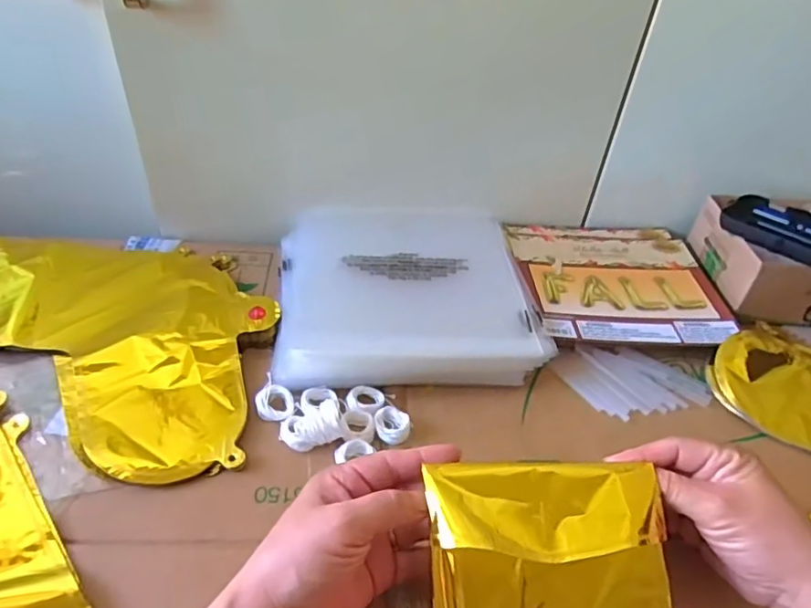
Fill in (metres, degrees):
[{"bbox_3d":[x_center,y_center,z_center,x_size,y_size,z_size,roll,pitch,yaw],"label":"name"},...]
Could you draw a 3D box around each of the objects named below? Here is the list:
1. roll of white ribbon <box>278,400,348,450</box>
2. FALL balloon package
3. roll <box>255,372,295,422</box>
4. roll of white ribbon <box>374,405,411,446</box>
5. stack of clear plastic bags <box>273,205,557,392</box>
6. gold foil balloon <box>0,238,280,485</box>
[{"bbox_3d":[-0.067,0.087,0.423,0.046,0.020,0.029,-6,44,-12],"label":"roll of white ribbon"},{"bbox_3d":[0.208,-0.025,0.580,0.193,0.018,0.181,2,43,-5],"label":"FALL balloon package"},{"bbox_3d":[-0.100,0.072,0.442,0.033,0.011,0.027,27,47,21],"label":"roll"},{"bbox_3d":[-0.009,0.091,0.438,0.025,0.008,0.029,-1,43,-7],"label":"roll of white ribbon"},{"bbox_3d":[-0.001,-0.018,0.550,0.225,0.025,0.227,-1,43,-8],"label":"stack of clear plastic bags"},{"bbox_3d":[-0.314,0.011,0.485,0.410,0.014,0.227,9,43,4],"label":"gold foil balloon"}]

